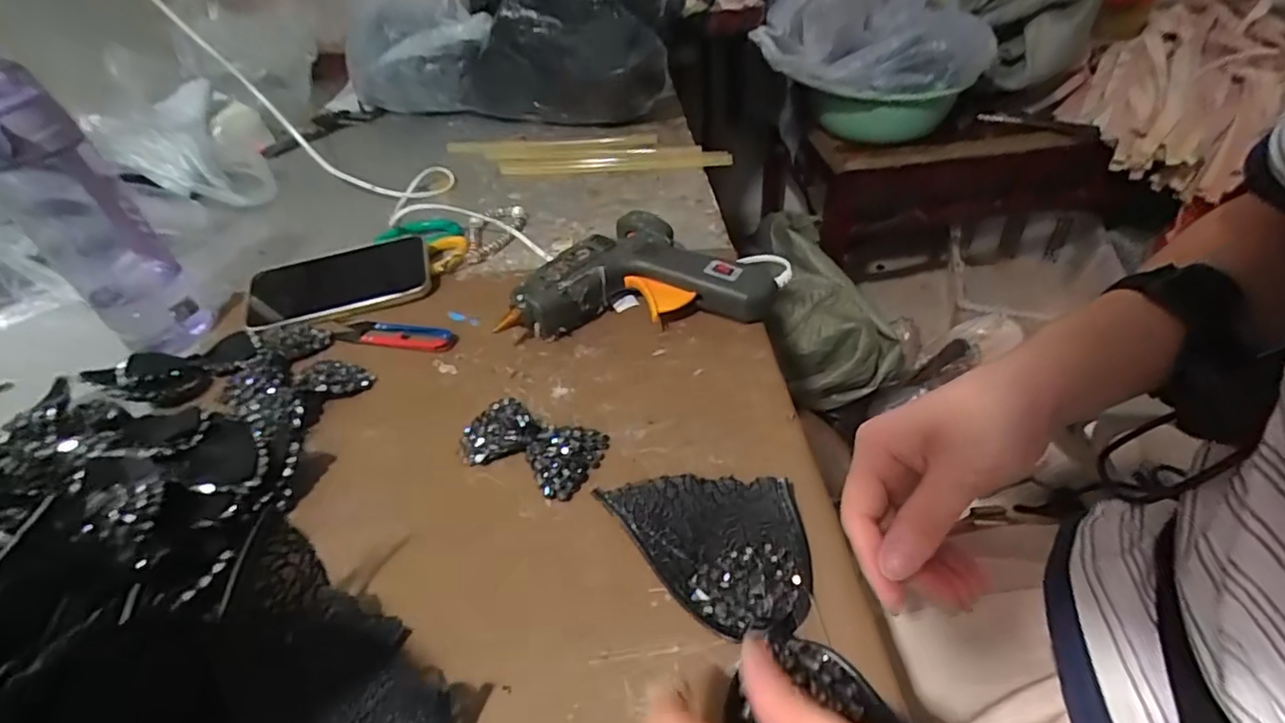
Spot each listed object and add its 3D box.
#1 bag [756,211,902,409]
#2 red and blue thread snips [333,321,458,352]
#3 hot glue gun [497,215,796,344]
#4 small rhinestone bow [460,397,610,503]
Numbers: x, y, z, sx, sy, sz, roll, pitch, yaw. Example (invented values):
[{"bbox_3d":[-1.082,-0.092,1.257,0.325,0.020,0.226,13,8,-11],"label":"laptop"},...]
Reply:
[{"bbox_3d":[0.376,-0.142,1.212,0.272,0.148,0.449,-8,62,-1],"label":"bag"},{"bbox_3d":[-0.205,-0.023,0.484,0.108,0.009,0.025,10,45,17],"label":"red and blue thread snips"},{"bbox_3d":[0.004,-0.076,0.489,0.227,0.049,0.121,-5,42,1],"label":"hot glue gun"},{"bbox_3d":[-0.073,0.052,0.383,0.091,0.016,0.055,16,47,22],"label":"small rhinestone bow"}]

